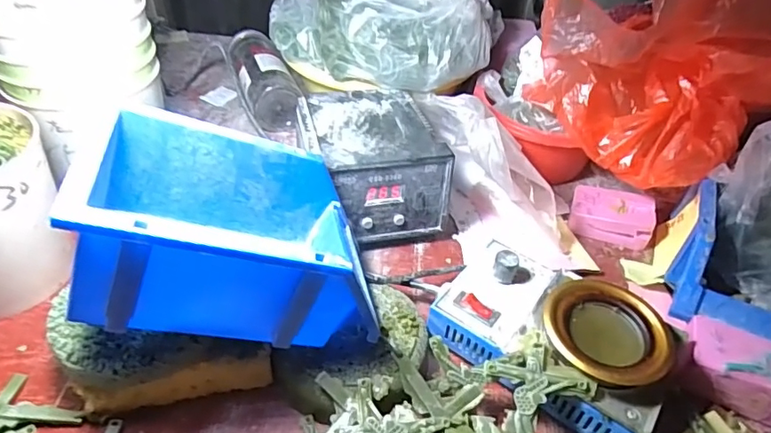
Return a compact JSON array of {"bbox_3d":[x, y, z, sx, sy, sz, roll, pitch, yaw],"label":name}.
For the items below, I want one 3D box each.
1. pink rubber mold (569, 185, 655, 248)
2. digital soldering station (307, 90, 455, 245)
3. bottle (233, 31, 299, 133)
[{"bbox_3d":[0.213,-0.003,0.480,0.071,0.028,0.048,15,43,11],"label":"pink rubber mold"},{"bbox_3d":[-0.015,-0.054,0.462,0.112,0.078,0.138,-8,44,-14],"label":"digital soldering station"},{"bbox_3d":[-0.147,-0.165,0.604,0.057,0.060,0.159,-12,45,-18],"label":"bottle"}]

